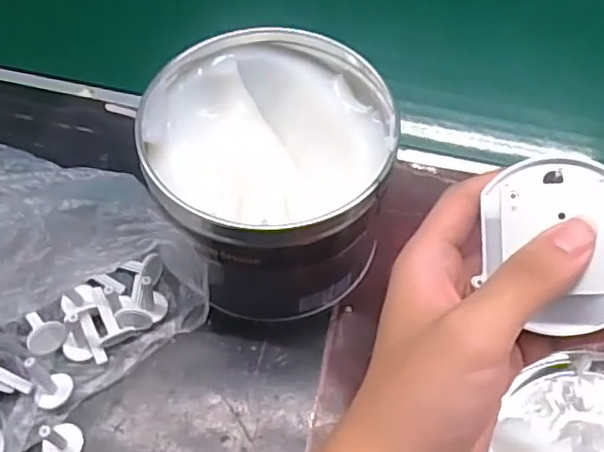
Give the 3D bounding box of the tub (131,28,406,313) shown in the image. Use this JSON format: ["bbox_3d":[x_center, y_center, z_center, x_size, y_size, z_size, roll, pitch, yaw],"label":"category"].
[{"bbox_3d":[-0.017,-0.029,0.354,0.124,0.093,0.130,1,58,-2],"label":"tub"}]

